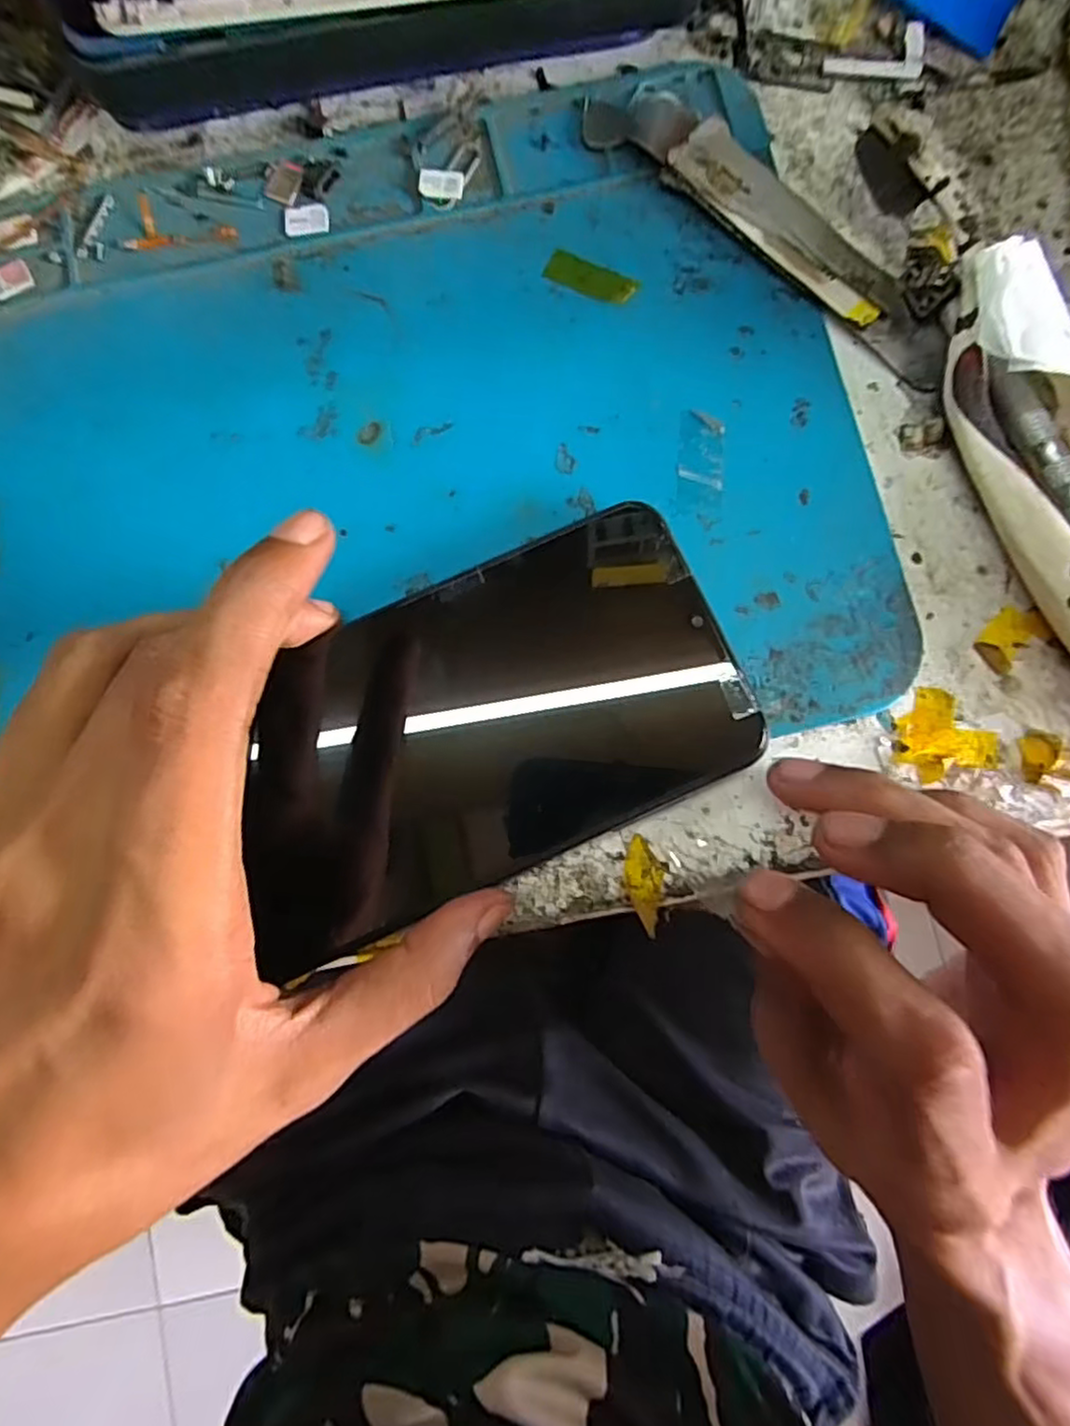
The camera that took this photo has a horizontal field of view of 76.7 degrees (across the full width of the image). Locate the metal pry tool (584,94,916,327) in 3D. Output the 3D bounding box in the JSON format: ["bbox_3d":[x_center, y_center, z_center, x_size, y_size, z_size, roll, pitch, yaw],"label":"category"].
[{"bbox_3d":[0.061,-0.145,0.191,0.108,0.007,0.023,39,85,5],"label":"metal pry tool"}]

